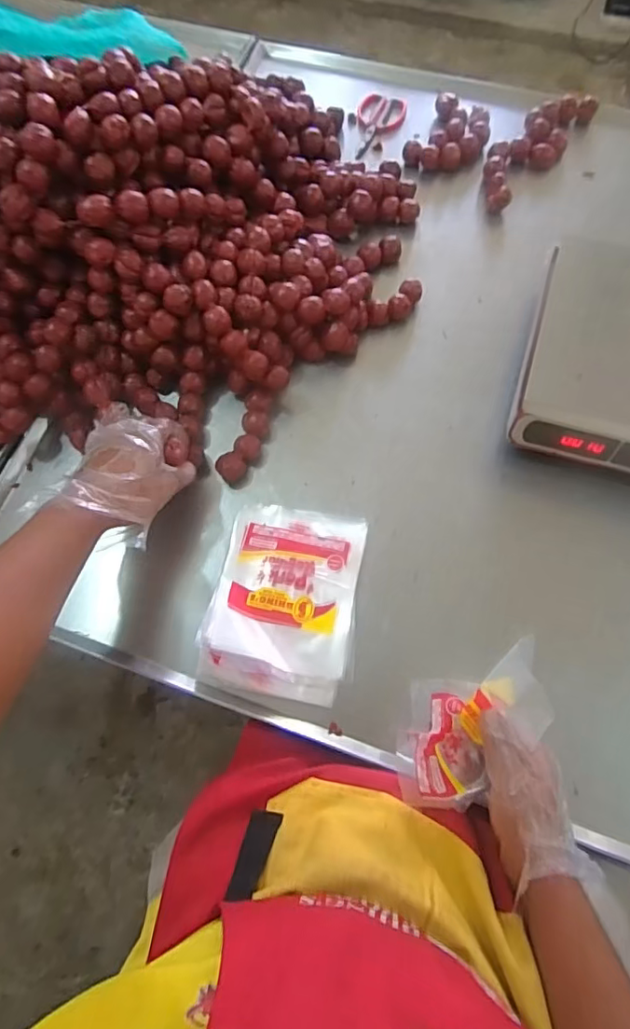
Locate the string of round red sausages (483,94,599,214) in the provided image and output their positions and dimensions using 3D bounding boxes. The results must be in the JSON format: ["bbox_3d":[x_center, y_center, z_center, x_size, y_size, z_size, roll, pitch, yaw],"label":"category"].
[{"bbox_3d":[0.348,-0.591,0.903,0.086,0.035,0.277,41,76,15],"label":"string of round red sausages"}]

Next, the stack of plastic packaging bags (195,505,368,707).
[{"bbox_3d":[-0.034,0.097,0.657,0.167,0.027,0.219,8,68,2],"label":"stack of plastic packaging bags"}]

